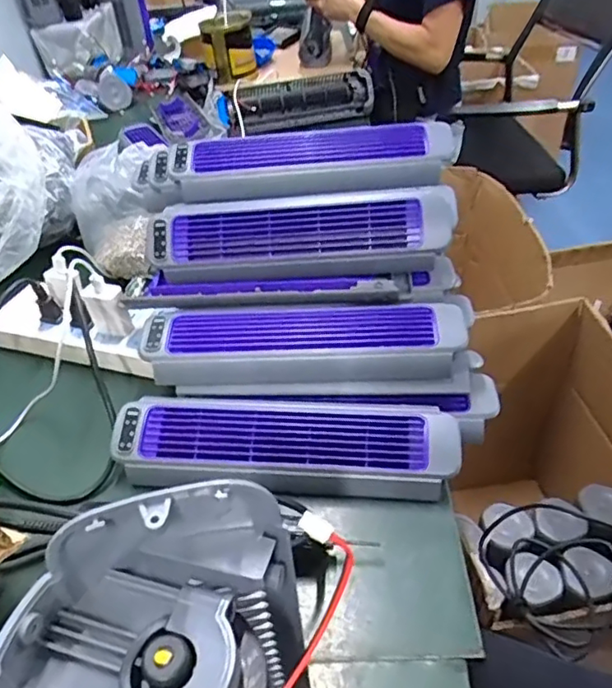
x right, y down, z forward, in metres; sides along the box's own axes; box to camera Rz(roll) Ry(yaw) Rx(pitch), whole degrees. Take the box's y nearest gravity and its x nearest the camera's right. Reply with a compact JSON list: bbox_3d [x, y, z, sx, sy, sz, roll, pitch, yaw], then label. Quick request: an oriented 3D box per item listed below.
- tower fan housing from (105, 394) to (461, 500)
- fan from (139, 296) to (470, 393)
[{"bbox_3d":[-0.020,0.086,0.520,0.302,0.040,0.082,2,43,4],"label":"tower fan housing"},{"bbox_3d":[-0.002,-0.001,0.557,0.293,0.058,0.080,-1,41,5],"label":"fan"}]

